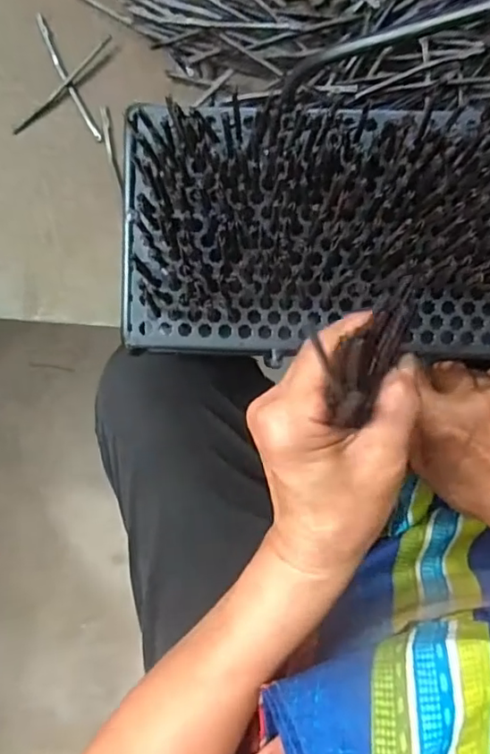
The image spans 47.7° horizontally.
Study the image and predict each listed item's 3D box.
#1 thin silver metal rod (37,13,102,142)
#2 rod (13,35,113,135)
[{"bbox_3d":[-0.127,-0.213,0.395,0.007,0.004,0.099,-26,93,1],"label":"thin silver metal rod"},{"bbox_3d":[-0.130,-0.207,0.397,0.095,0.004,0.007,-43,93,2],"label":"rod"}]

